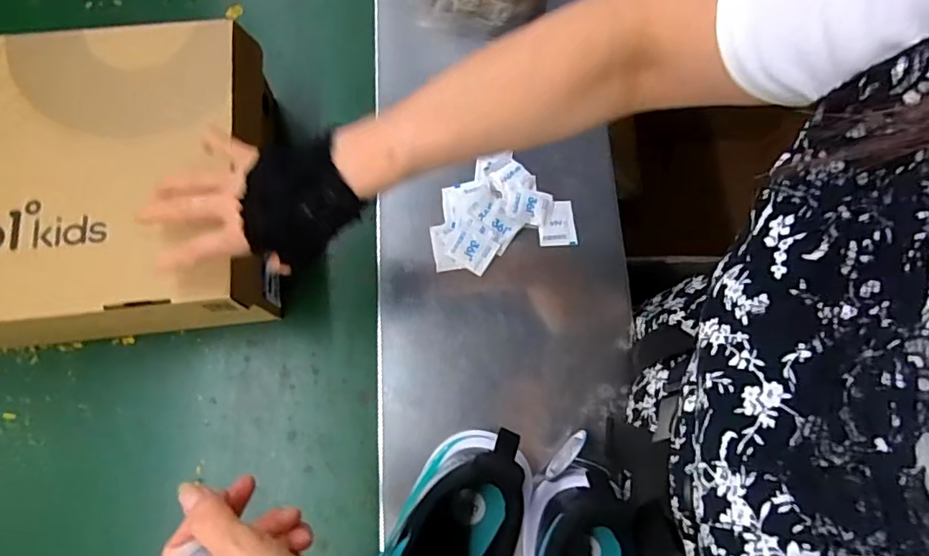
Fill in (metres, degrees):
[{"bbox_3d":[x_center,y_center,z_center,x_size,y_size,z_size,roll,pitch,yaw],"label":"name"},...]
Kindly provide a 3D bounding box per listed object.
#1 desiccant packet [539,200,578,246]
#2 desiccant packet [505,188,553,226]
[{"bbox_3d":[0.090,-0.053,0.522,0.035,0.005,0.044,-4,78,0],"label":"desiccant packet"},{"bbox_3d":[0.062,-0.071,0.521,0.043,0.004,0.034,11,78,3],"label":"desiccant packet"}]

